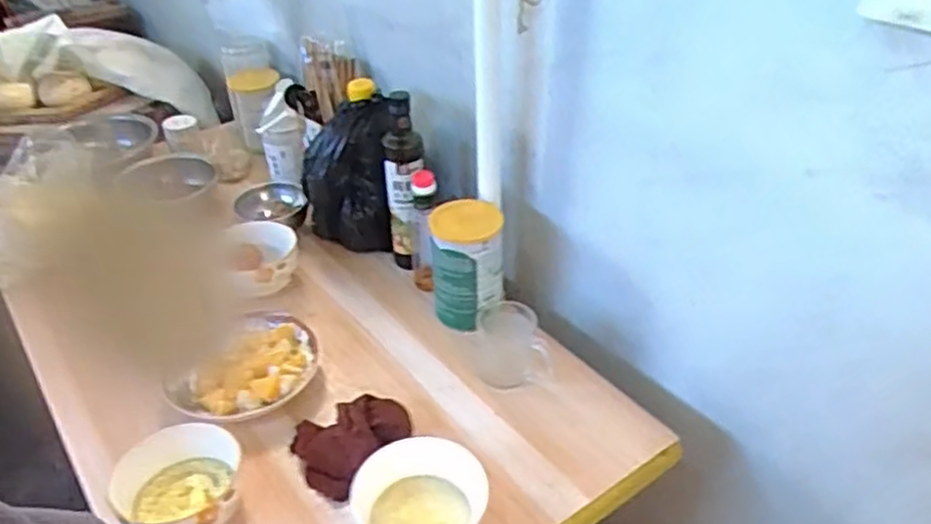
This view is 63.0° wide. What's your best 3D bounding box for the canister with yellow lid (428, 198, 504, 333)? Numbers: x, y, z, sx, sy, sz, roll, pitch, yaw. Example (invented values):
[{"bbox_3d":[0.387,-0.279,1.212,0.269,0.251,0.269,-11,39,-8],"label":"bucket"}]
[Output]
[{"bbox_3d":[0.001,0.009,1.080,0.102,0.167,0.100,-2,37,-1],"label":"canister with yellow lid"}]

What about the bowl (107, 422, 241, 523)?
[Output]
[{"bbox_3d":[-0.310,0.247,0.825,0.134,0.076,0.134,-1,37,0],"label":"bowl"}]

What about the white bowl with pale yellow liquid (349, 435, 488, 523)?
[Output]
[{"bbox_3d":[-0.046,0.264,0.812,0.142,0.075,0.139,-1,37,0],"label":"white bowl with pale yellow liquid"}]

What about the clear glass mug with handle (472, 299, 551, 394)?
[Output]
[{"bbox_3d":[0.059,0.106,0.992,0.094,0.100,0.079,-2,37,-1],"label":"clear glass mug with handle"}]

